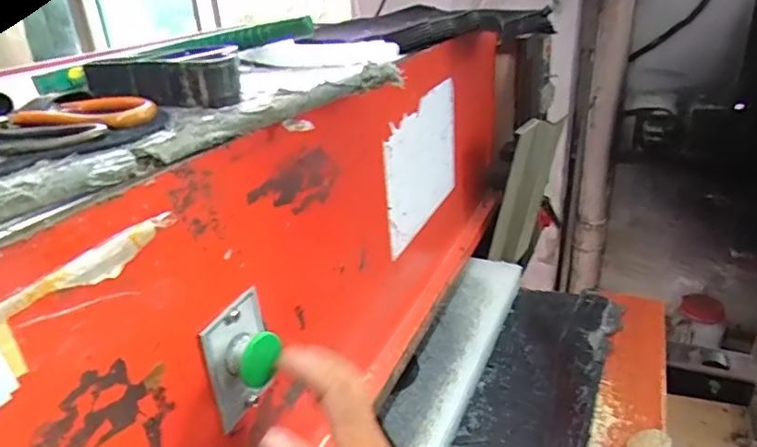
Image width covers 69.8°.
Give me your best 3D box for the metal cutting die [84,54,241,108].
[{"bbox_3d":[-0.158,-0.103,0.399,0.117,0.033,0.026,4,27,18],"label":"metal cutting die"}]

